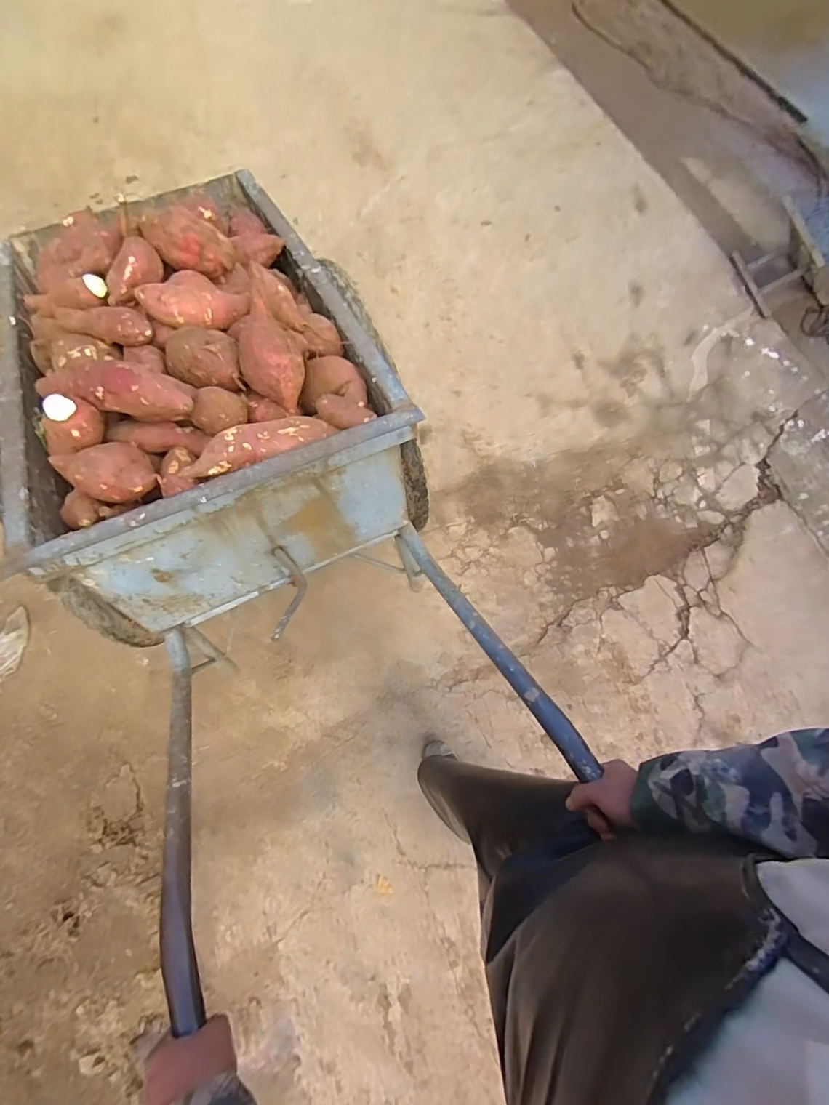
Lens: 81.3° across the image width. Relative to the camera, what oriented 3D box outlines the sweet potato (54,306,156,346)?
[{"bbox_3d":[-0.520,-0.385,0.804,0.150,0.048,0.046,14,58,12],"label":"sweet potato"}]

